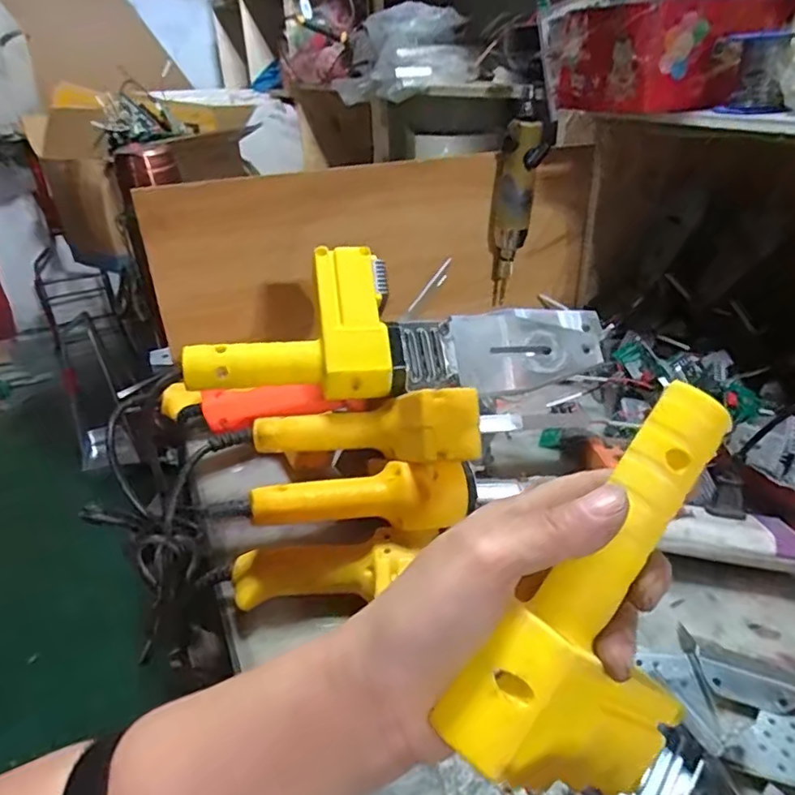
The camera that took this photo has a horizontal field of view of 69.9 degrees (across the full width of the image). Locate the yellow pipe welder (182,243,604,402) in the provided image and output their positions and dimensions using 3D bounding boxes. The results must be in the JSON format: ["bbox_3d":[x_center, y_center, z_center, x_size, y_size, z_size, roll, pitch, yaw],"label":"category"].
[{"bbox_3d":[0.010,-0.054,0.465,0.336,0.114,0.052,3,-8,-15],"label":"yellow pipe welder"}]

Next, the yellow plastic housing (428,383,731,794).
[{"bbox_3d":[0.062,0.076,0.210,0.104,0.155,0.045,-5,12,-31],"label":"yellow plastic housing"}]

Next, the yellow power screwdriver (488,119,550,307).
[{"bbox_3d":[0.143,-0.218,0.692,0.059,0.205,0.043,1,30,8],"label":"yellow power screwdriver"}]

